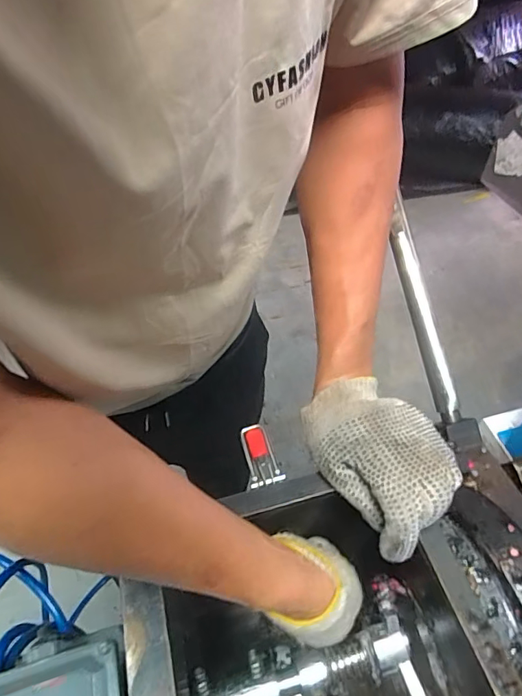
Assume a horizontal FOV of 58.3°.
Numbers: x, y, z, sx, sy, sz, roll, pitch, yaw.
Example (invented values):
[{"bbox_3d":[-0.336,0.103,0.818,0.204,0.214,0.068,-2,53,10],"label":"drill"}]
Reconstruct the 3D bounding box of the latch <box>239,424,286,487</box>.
[{"bbox_3d":[0.000,0.103,0.451,0.032,0.016,0.057,-9,50,-9],"label":"latch"}]

